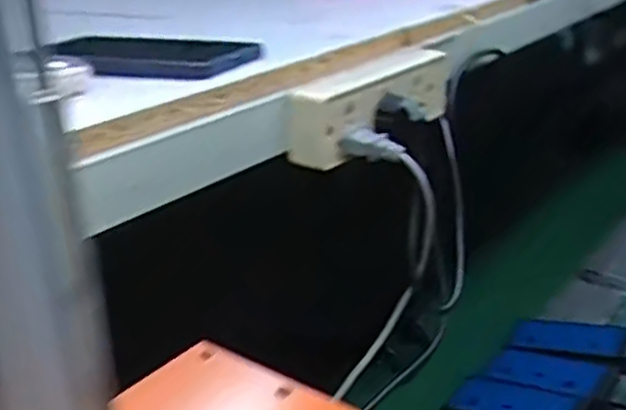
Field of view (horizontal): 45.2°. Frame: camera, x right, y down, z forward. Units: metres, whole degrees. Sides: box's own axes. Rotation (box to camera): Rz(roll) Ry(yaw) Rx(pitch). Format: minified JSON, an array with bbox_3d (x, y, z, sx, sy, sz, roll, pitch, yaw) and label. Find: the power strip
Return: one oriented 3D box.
[{"bbox_3d":[0.047,-0.075,0.545,0.033,0.051,0.163,15,28,36],"label":"power strip"}]

